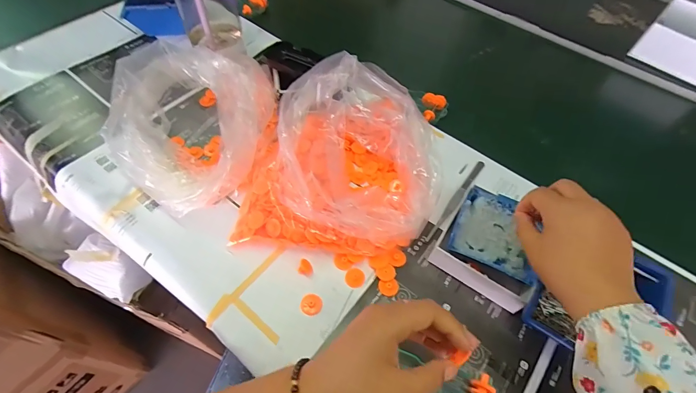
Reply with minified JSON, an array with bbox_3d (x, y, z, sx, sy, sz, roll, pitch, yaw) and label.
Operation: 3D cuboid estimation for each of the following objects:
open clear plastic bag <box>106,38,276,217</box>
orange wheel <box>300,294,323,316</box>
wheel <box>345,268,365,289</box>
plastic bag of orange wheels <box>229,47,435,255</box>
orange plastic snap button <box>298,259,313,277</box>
[{"bbox_3d":[-0.204,-0.091,0.435,0.186,0.096,0.197,13,59,5],"label":"open clear plastic bag"},{"bbox_3d":[-0.039,0.118,0.374,0.022,0.005,0.022,1,58,-2],"label":"orange wheel"},{"bbox_3d":[0.008,0.092,0.390,0.021,0.004,0.022,1,58,-2],"label":"wheel"},{"bbox_3d":[-0.005,-0.052,0.424,0.227,0.089,0.232,8,58,2],"label":"plastic bag of orange wheels"},{"bbox_3d":[-0.047,0.081,0.390,0.016,0.011,0.015,14,59,6],"label":"orange plastic snap button"}]

